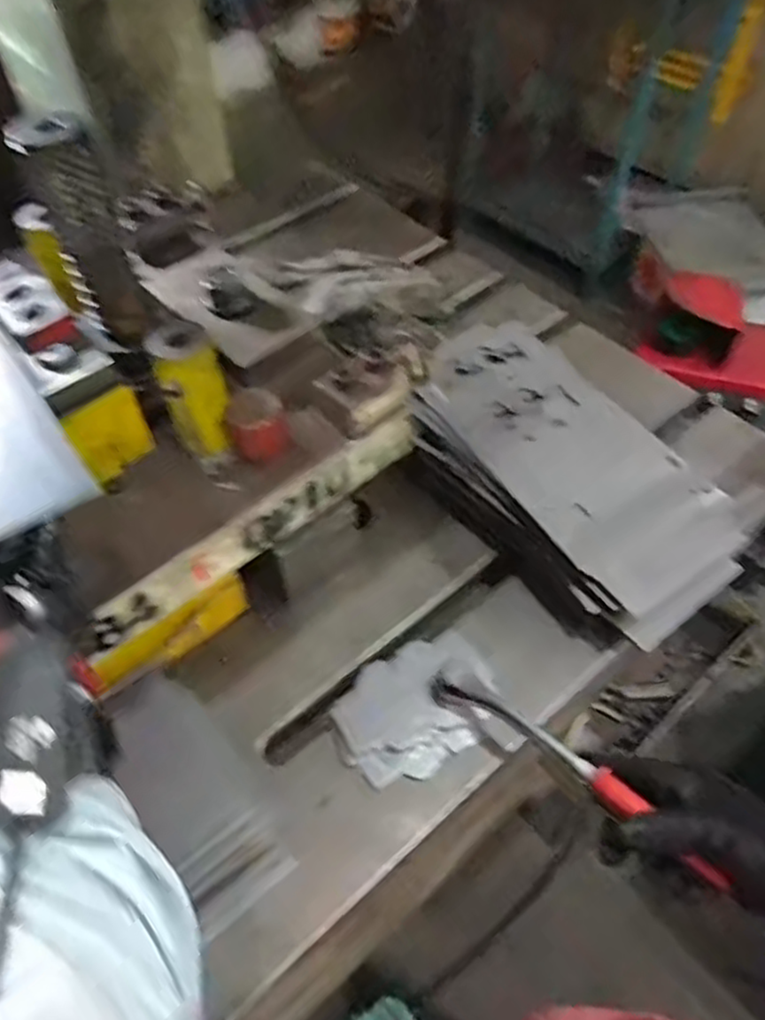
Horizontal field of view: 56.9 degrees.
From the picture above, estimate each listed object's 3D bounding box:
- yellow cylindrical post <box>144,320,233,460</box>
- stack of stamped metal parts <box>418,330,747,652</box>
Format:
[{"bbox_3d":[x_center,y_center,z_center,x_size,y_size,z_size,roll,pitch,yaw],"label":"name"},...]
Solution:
[{"bbox_3d":[-0.131,-0.084,0.494,0.041,0.092,0.041,-1,52,1],"label":"yellow cylindrical post"},{"bbox_3d":[0.158,-0.035,0.630,0.163,0.068,0.319,-32,58,-20],"label":"stack of stamped metal parts"}]

